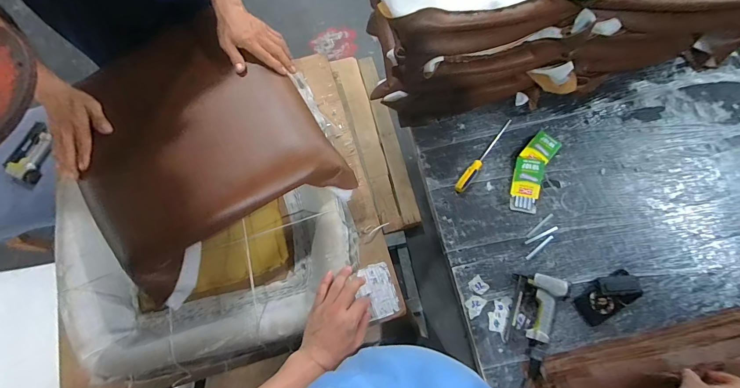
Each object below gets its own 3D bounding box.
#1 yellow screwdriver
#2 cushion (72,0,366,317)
[{"bbox_3d":[0.348,-0.123,1.039,0.030,0.022,0.294,36,78,12],"label":"yellow screwdriver"},{"bbox_3d":[-0.343,-0.097,0.665,0.423,0.082,0.491,-38,76,-9],"label":"cushion"}]

